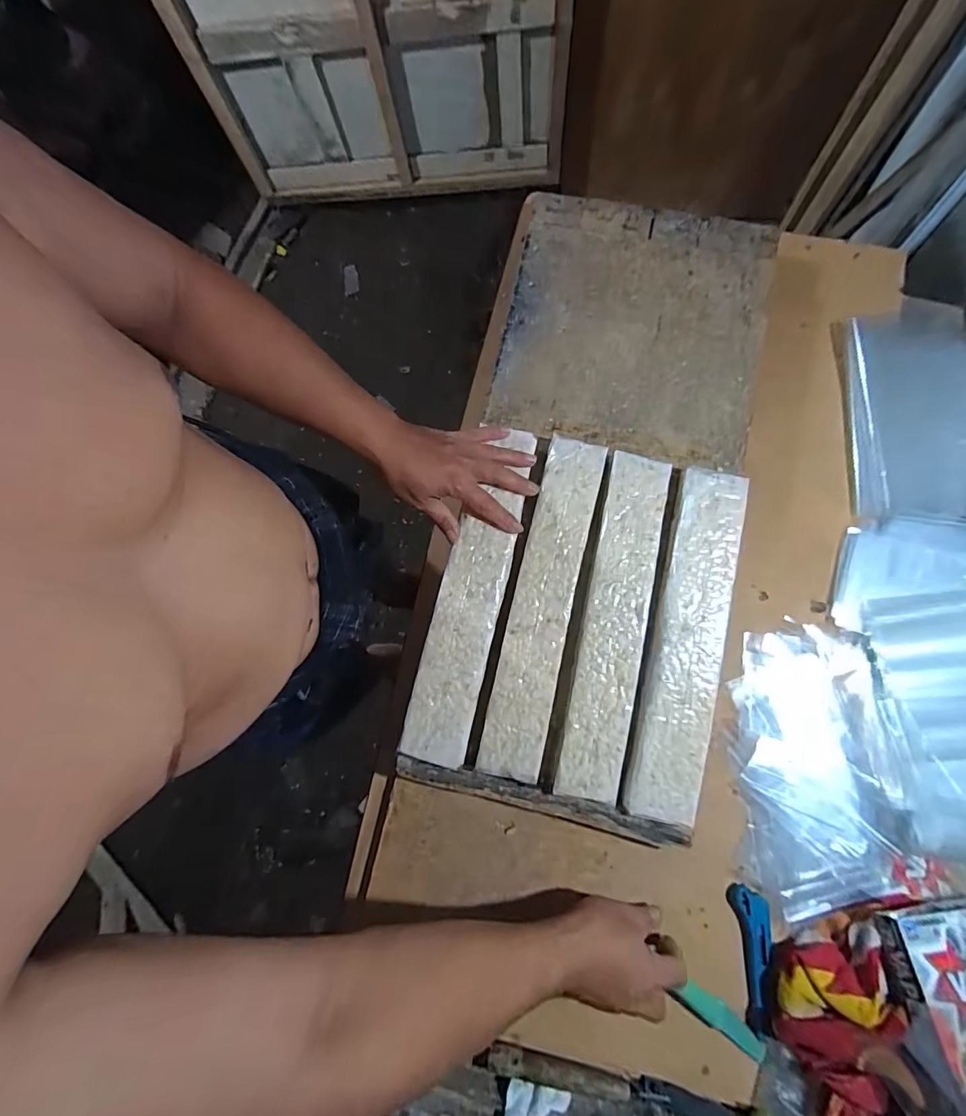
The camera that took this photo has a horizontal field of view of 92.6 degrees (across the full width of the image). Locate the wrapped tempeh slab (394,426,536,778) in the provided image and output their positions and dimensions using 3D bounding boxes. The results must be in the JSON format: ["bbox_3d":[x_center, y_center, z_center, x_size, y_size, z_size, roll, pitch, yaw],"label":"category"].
[{"bbox_3d":[-0.010,0.034,0.499,0.067,0.020,0.361,15,82,3],"label":"wrapped tempeh slab"}]

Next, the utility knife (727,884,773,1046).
[{"bbox_3d":[0.281,0.418,0.477,0.037,0.016,0.140,0,82,-3],"label":"utility knife"}]

